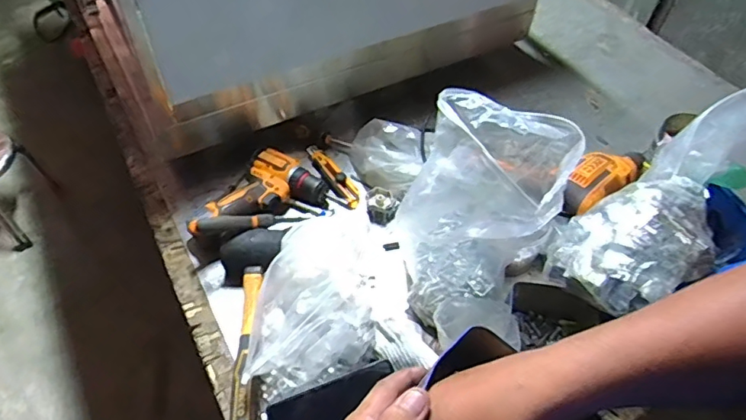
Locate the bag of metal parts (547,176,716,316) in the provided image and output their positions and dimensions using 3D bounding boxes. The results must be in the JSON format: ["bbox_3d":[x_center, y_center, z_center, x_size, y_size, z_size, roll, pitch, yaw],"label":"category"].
[{"bbox_3d":[0.351,0.043,0.703,0.205,0.092,0.156,-21,55,-19],"label":"bag of metal parts"}]

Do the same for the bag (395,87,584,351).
[{"bbox_3d":[0.136,0.007,0.717,0.184,0.274,0.185,19,52,12],"label":"bag"}]

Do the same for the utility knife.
[{"bbox_3d":[-0.070,-0.066,0.949,0.037,0.021,0.164,-25,56,-21],"label":"utility knife"}]

